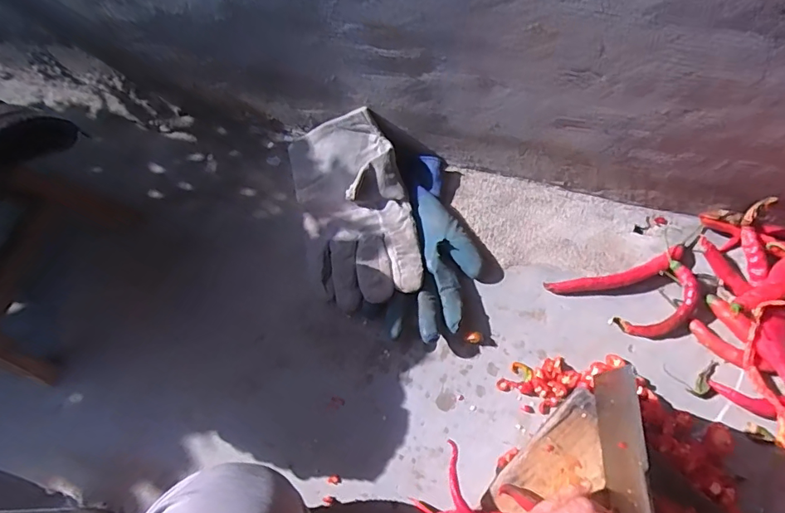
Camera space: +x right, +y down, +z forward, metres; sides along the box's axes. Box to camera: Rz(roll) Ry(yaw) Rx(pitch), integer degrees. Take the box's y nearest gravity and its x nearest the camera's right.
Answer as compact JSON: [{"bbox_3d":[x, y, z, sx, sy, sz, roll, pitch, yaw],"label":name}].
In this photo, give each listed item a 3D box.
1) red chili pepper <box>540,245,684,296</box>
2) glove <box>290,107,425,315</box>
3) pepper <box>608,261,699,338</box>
[{"bbox_3d":[0.235,0.020,0.512,0.145,0.020,0.023,-14,64,-4],"label":"red chili pepper"},{"bbox_3d":[-0.046,-0.059,0.543,0.120,0.061,0.233,-16,64,-5],"label":"glove"},{"bbox_3d":[0.271,0.050,0.491,0.093,0.009,0.048,-43,68,-2],"label":"pepper"}]

